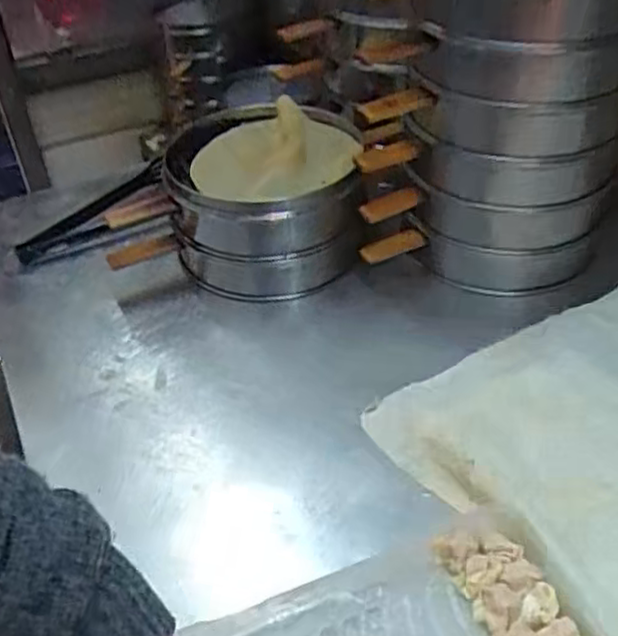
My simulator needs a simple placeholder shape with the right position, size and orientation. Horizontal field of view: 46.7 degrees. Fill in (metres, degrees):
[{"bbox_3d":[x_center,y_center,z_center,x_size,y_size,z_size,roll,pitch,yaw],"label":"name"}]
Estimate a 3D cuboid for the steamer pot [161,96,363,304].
[{"bbox_3d":[-0.049,-0.150,0.905,0.227,0.141,0.239,-1,41,5],"label":"steamer pot"}]

